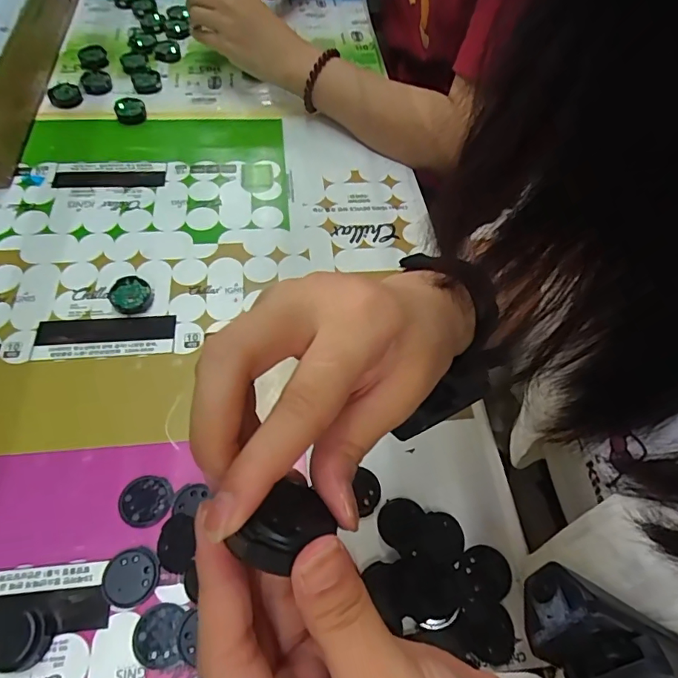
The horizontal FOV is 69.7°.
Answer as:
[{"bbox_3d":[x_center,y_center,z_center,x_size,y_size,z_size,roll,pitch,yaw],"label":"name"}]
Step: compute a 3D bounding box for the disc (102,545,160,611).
[{"bbox_3d":[-0.115,0.132,0.270,0.030,0.004,0.029,2,57,-3],"label":"disc"}]

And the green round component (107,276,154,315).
[{"bbox_3d":[-0.158,-0.034,0.370,0.030,0.014,0.032,2,57,-3],"label":"green round component"}]

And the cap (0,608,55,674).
[{"bbox_3d":[-0.165,0.154,0.248,0.030,0.012,0.027,-3,57,-6],"label":"cap"}]

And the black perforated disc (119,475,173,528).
[{"bbox_3d":[-0.116,0.096,0.291,0.030,0.004,0.029,2,57,-3],"label":"black perforated disc"}]

